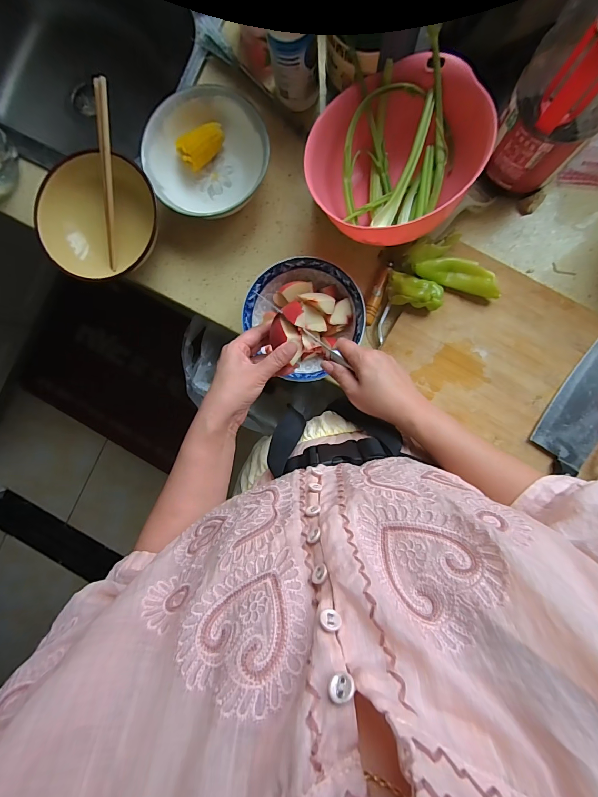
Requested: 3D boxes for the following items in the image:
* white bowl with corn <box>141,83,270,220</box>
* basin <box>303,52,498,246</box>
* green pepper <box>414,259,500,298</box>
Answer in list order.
[{"bbox_3d":[-0.131,-0.348,0.521,0.170,0.075,0.160,0,92,5],"label":"white bowl with corn"},{"bbox_3d":[0.117,-0.307,0.464,0.199,0.122,0.214,39,94,3],"label":"basin"},{"bbox_3d":[0.222,-0.172,0.491,0.114,0.032,0.034,18,93,4],"label":"green pepper"}]

